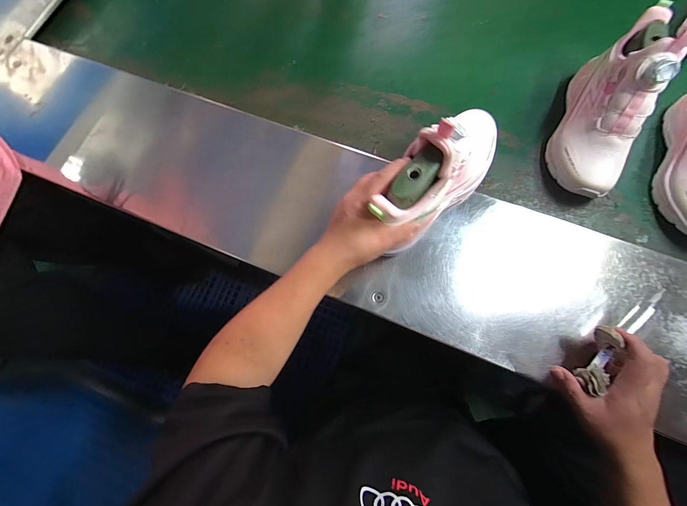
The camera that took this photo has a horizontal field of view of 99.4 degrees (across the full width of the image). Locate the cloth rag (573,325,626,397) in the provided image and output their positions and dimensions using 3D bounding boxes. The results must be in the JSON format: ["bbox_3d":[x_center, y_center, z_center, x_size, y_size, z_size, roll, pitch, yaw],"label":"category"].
[{"bbox_3d":[0.307,0.127,0.351,0.020,0.026,0.082,10,100,4],"label":"cloth rag"}]

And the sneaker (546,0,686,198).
[{"bbox_3d":[0.409,-0.223,0.433,0.099,0.130,0.260,27,78,8],"label":"sneaker"}]

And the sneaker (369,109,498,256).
[{"bbox_3d":[0.130,-0.114,0.377,0.264,0.125,0.089,-35,76,-32],"label":"sneaker"}]

